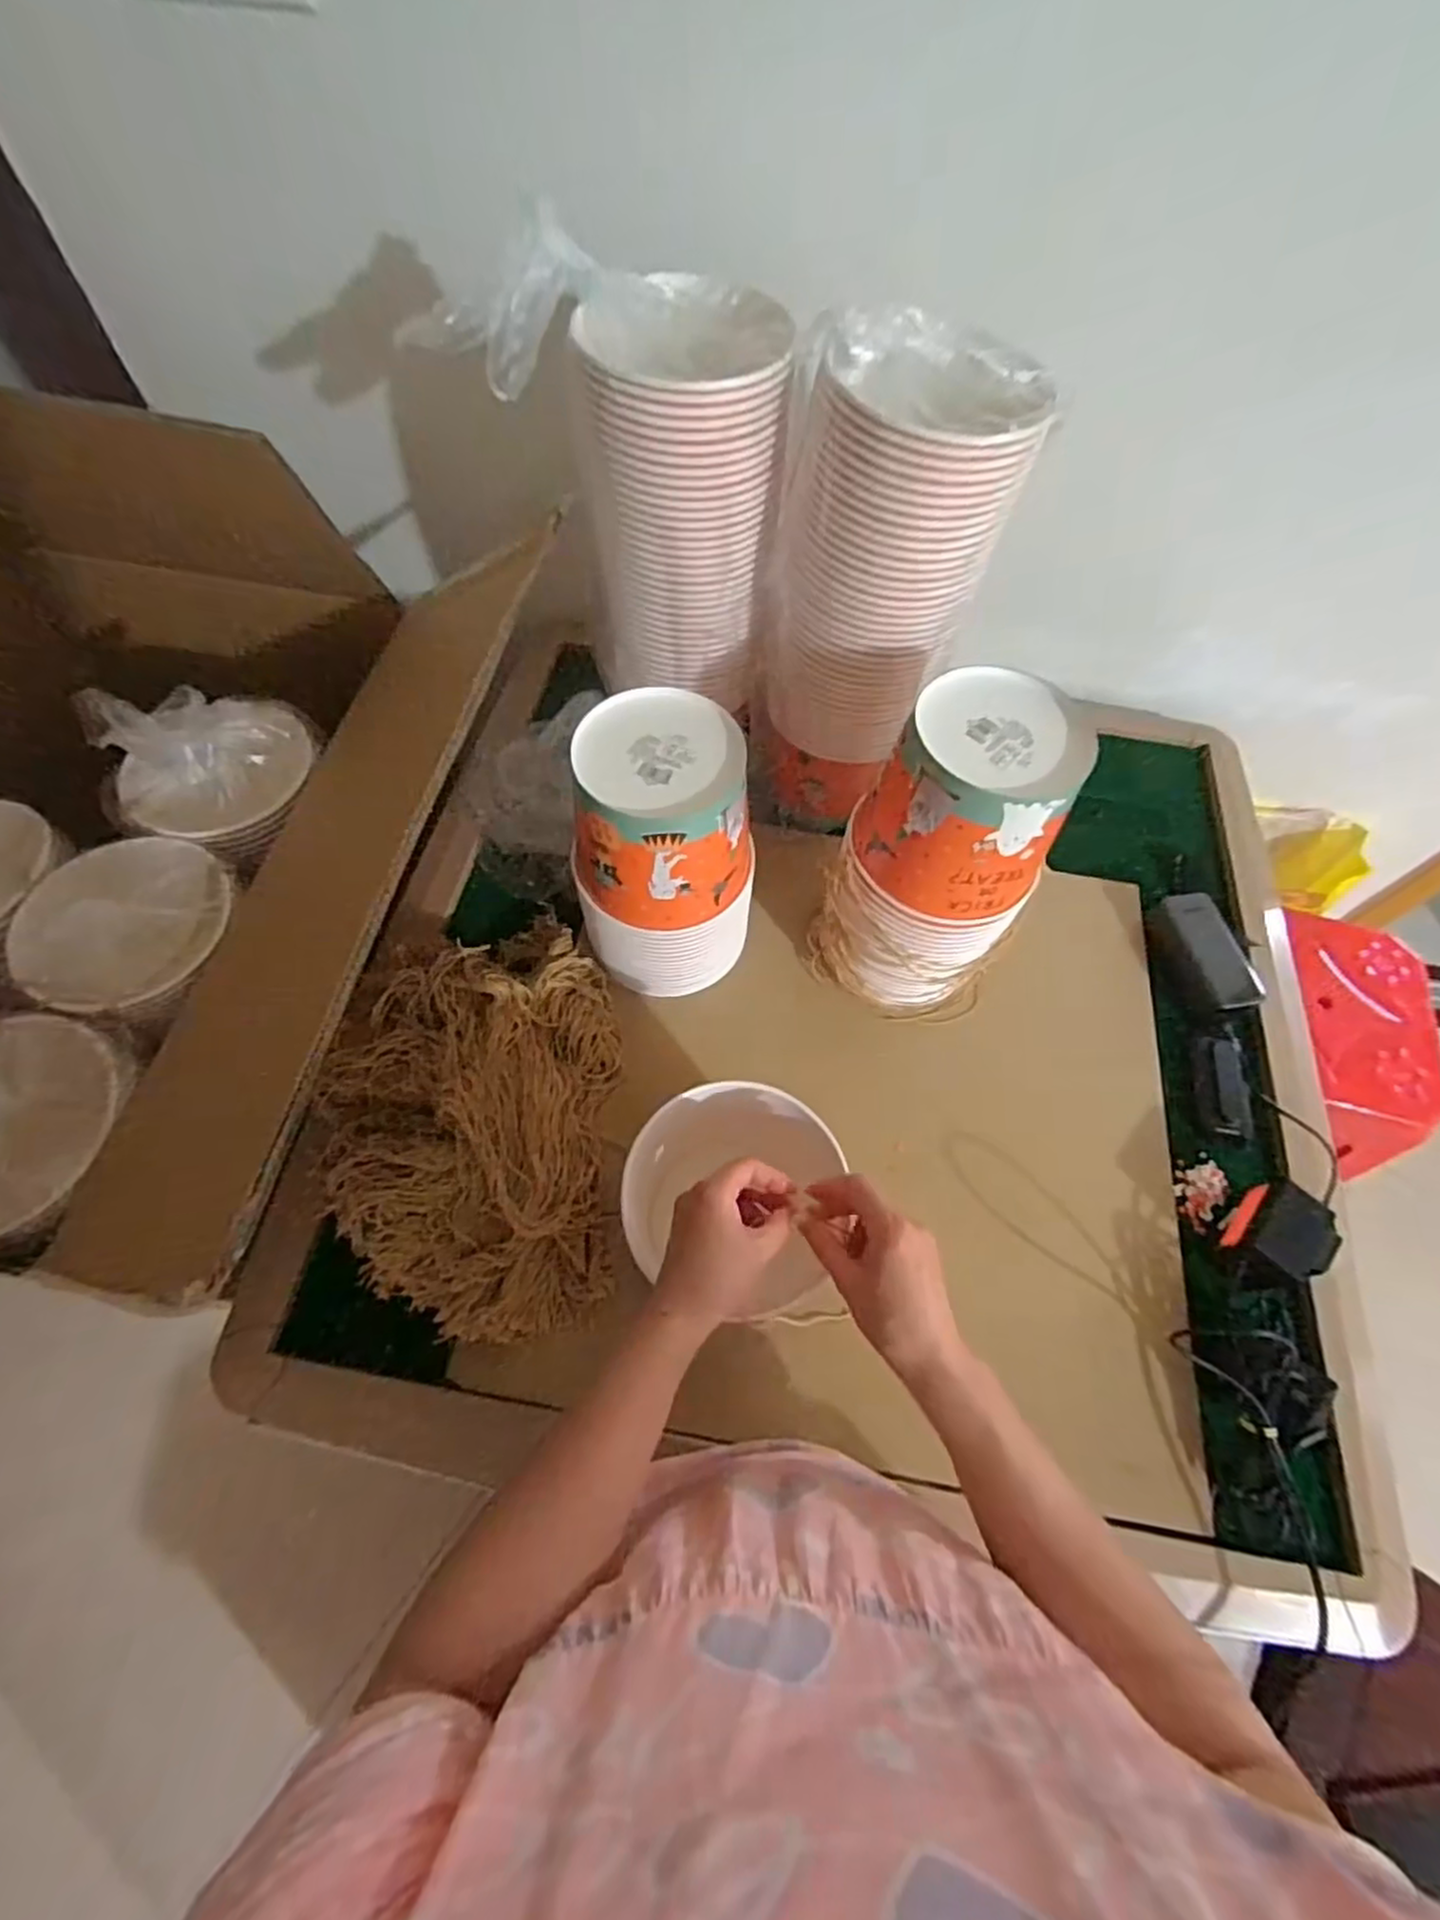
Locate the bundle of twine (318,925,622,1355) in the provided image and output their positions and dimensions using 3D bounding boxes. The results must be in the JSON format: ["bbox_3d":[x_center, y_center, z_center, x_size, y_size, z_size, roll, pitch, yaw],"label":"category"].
[{"bbox_3d":[-0.214,0.127,0.636,0.243,0.059,0.351,0,62,-3],"label":"bundle of twine"}]

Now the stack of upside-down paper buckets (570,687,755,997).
[{"bbox_3d":[-0.046,-0.086,0.648,0.154,0.247,0.139,-4,62,-5],"label":"stack of upside-down paper buckets"}]

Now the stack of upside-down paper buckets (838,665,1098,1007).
[{"bbox_3d":[0.194,-0.081,0.648,0.154,0.289,0.148,32,65,13],"label":"stack of upside-down paper buckets"}]

